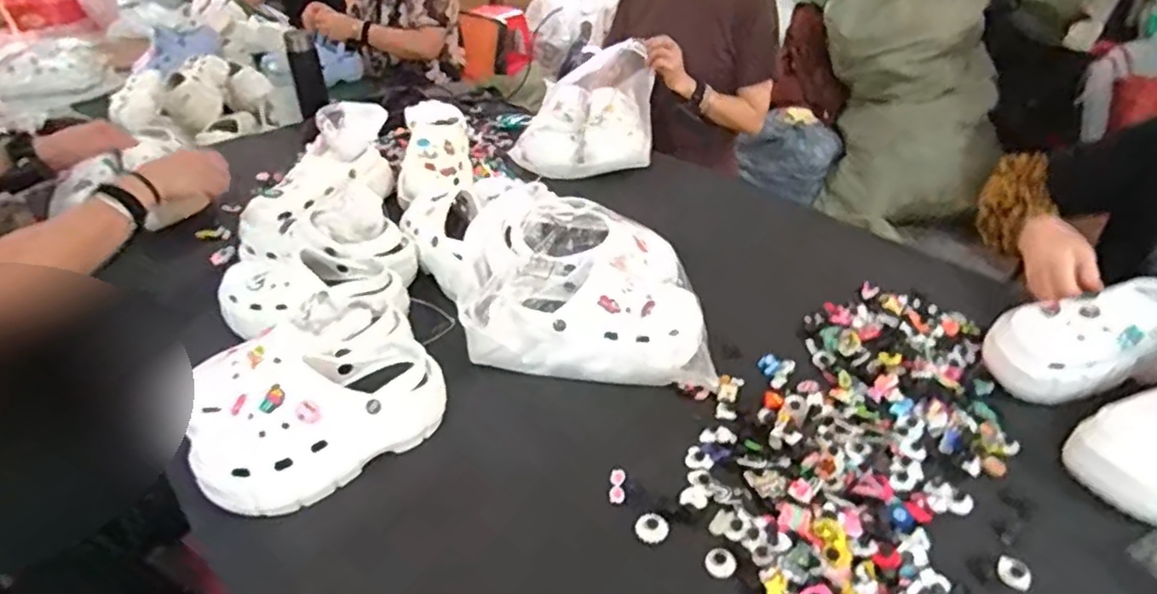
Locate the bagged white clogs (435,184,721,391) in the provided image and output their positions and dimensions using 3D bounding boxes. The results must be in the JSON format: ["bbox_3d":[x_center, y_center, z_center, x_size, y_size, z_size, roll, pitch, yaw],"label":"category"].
[{"bbox_3d":[0.005,-0.008,0.788,0.305,0.148,0.209,1,35,1],"label":"bagged white clogs"}]

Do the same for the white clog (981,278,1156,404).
[{"bbox_3d":[0.594,0.045,0.736,0.240,0.086,0.102,-8,36,-11],"label":"white clog"}]

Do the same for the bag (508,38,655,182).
[{"bbox_3d":[0.015,-0.380,1.283,0.263,0.152,0.308,0,35,2],"label":"bag"}]

